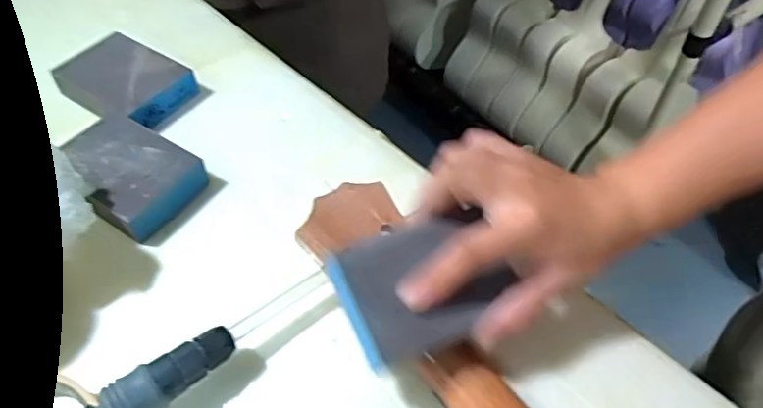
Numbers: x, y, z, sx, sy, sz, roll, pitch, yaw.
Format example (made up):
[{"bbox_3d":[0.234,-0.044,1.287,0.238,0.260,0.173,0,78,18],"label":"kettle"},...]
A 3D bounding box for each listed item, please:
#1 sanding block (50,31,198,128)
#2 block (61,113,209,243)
[{"bbox_3d":[-0.218,-0.103,0.504,0.102,0.026,0.073,25,54,18],"label":"sanding block"},{"bbox_3d":[-0.185,-0.023,0.438,0.104,0.025,0.072,34,57,24],"label":"block"}]

